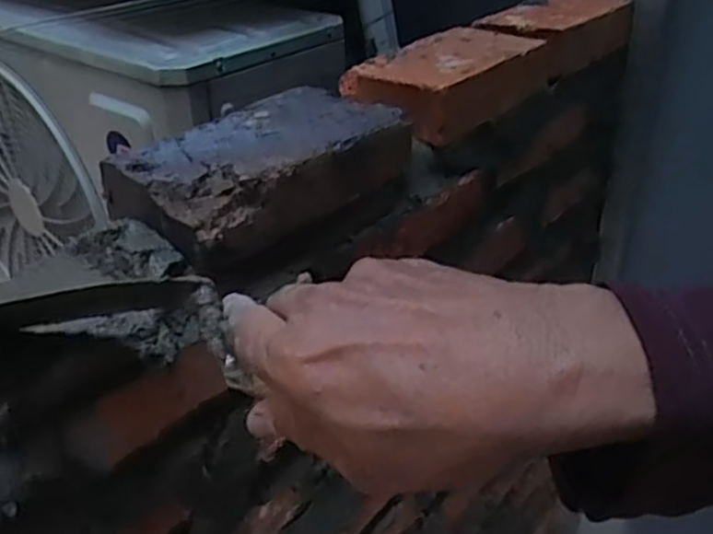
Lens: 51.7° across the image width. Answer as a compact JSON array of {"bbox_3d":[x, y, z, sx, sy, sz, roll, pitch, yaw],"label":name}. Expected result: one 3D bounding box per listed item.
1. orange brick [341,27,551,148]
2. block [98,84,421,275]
[{"bbox_3d":[0.080,-0.159,0.625,0.102,0.047,0.210,18,34,31],"label":"orange brick"},{"bbox_3d":[-0.054,-0.065,0.473,0.092,0.049,0.183,21,36,35],"label":"block"}]

